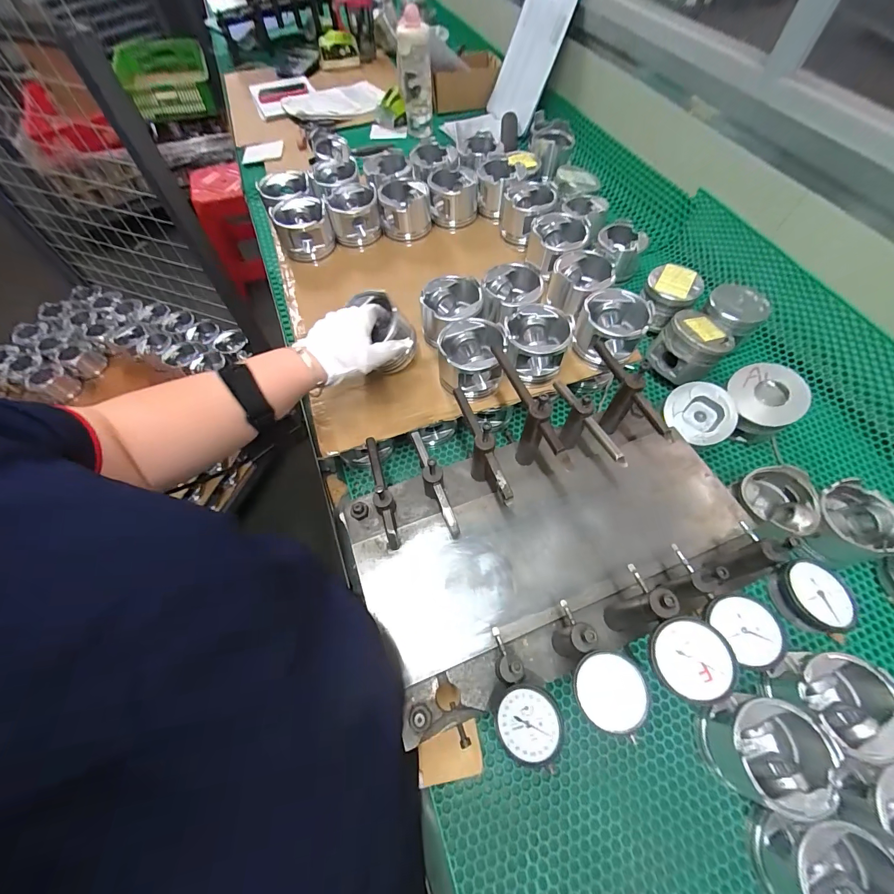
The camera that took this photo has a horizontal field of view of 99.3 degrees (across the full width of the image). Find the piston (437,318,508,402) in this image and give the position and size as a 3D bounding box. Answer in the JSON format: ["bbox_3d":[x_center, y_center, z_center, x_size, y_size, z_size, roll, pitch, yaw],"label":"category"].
[{"bbox_3d":[0.034,-0.122,0.543,0.089,0.081,0.095,-4,61,-1],"label":"piston"}]

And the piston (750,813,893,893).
[{"bbox_3d":[0.356,0.403,0.354,0.102,0.080,0.096,35,68,17],"label":"piston"}]

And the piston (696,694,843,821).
[{"bbox_3d":[0.328,0.315,0.395,0.086,0.080,0.094,0,61,1],"label":"piston"}]

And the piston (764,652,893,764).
[{"bbox_3d":[0.415,0.279,0.419,0.085,0.099,0.093,0,61,1],"label":"piston"}]

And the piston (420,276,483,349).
[{"bbox_3d":[0.006,-0.205,0.574,0.089,0.059,0.091,0,61,1],"label":"piston"}]

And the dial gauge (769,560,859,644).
[{"bbox_3d":[0.299,0.123,0.311,0.049,0.024,0.053,11,57,4],"label":"dial gauge"}]

